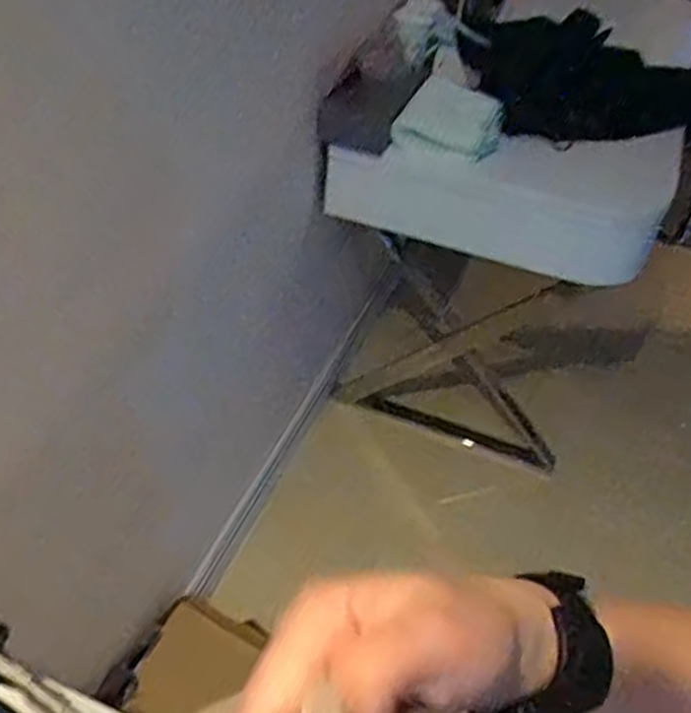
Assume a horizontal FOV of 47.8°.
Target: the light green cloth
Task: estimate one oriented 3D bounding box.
[{"bbox_3d":[0.189,-0.434,1.414,0.190,0.148,0.065,15,8,-8],"label":"light green cloth"}]

